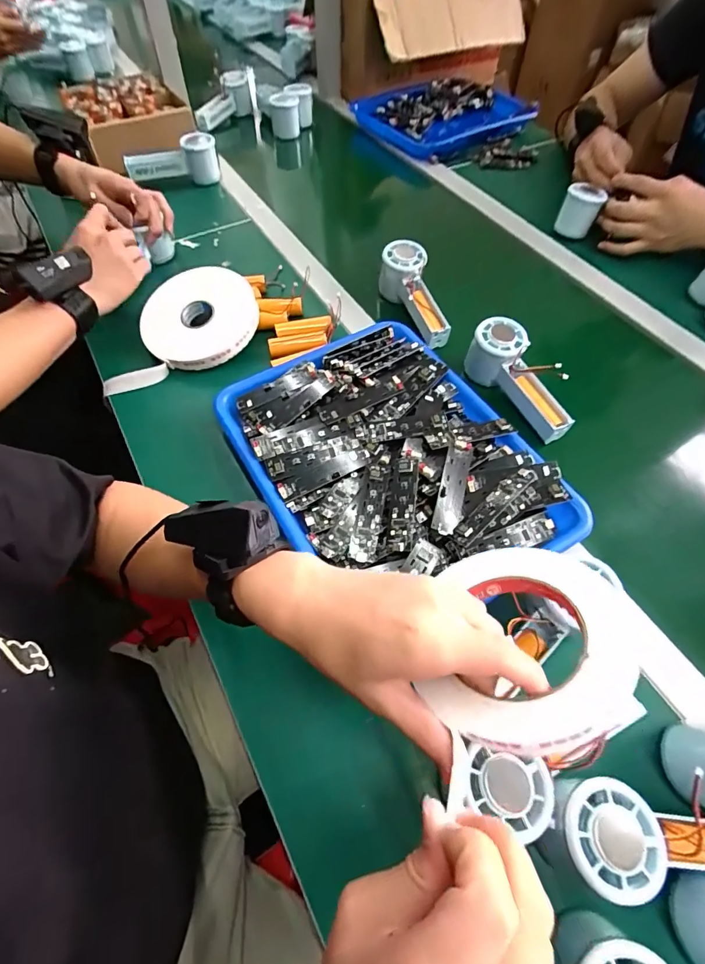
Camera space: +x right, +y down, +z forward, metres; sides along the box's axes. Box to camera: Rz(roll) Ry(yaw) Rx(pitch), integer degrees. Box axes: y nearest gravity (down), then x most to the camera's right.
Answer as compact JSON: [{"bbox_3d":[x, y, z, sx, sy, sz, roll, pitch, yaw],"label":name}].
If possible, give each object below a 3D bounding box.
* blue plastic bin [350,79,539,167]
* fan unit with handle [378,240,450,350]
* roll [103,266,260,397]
[{"bbox_3d":[0.196,-0.760,0.910,0.321,0.061,0.269,-34,65,-19],"label":"blue plastic bin"},{"bbox_3d":[0.082,-0.242,0.574,0.059,0.064,0.161,-18,73,-11],"label":"fan unit with handle"},{"bbox_3d":[-0.214,-0.195,0.532,0.193,0.023,0.135,-20,77,1],"label":"roll"}]

